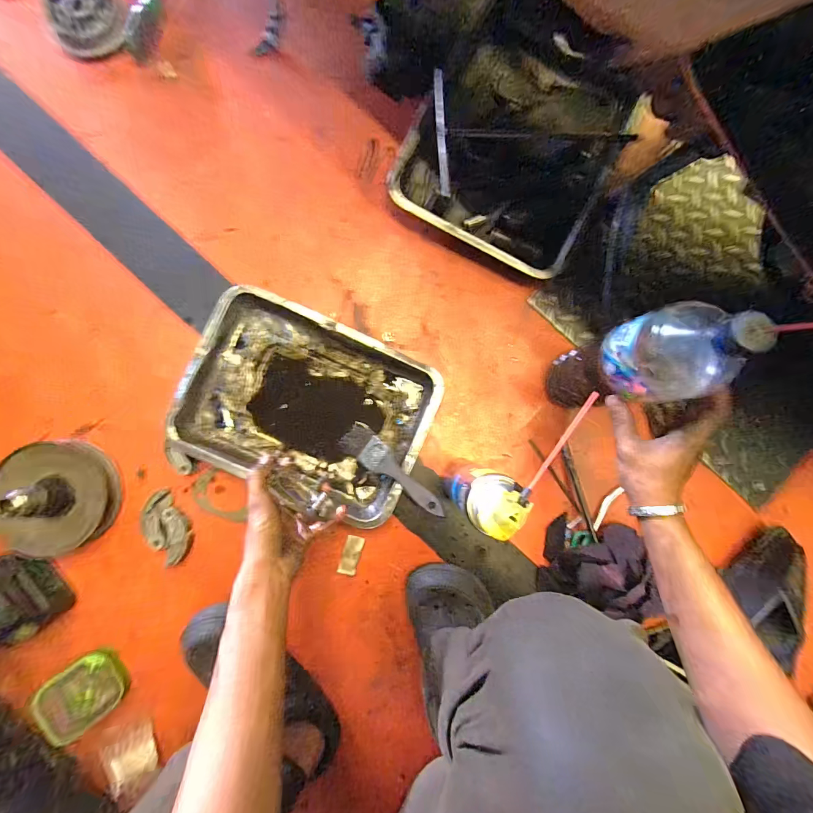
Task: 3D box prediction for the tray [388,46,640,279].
[{"bbox_3d":[0.158,-0.382,0.561,0.292,0.061,0.298,28,88,-1],"label":"tray"}]

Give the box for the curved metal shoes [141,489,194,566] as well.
[{"bbox_3d":[-0.356,0.181,0.544,0.053,0.026,0.098,-37,89,-2],"label":"curved metal shoes"}]

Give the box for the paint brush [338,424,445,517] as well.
[{"bbox_3d":[-0.020,0.092,0.524,0.182,0.014,0.046,36,87,23],"label":"paint brush"}]

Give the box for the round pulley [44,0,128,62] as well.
[{"bbox_3d":[-0.496,-0.603,0.569,0.112,0.030,0.131,-39,90,-2],"label":"round pulley"}]

